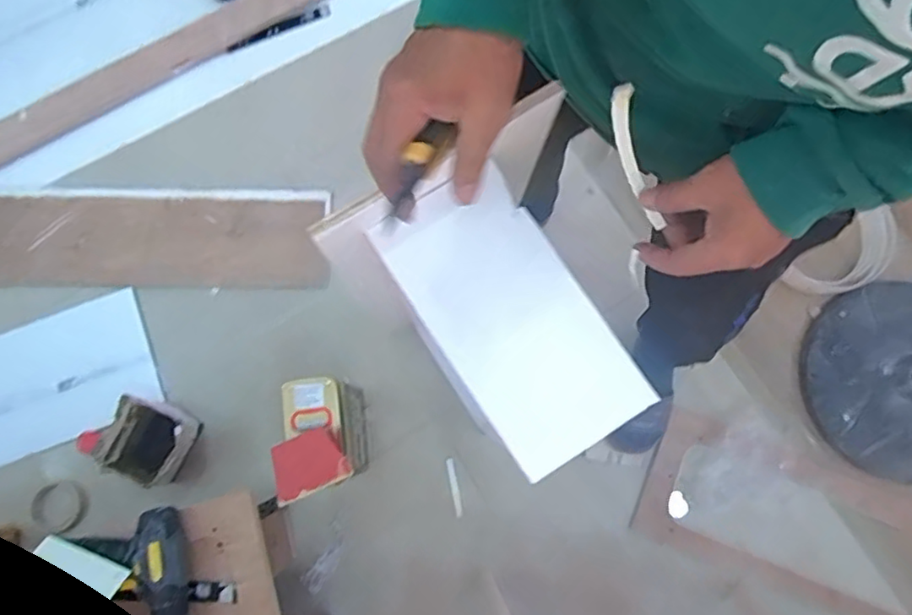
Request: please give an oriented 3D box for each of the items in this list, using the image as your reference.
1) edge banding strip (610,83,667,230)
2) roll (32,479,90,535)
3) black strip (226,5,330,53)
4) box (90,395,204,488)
[{"bbox_3d":[0.130,-0.110,0.439,0.011,0.032,0.107,-27,117,-5],"label":"edge banding strip"},{"bbox_3d":[-0.719,0.360,1.087,0.098,0.020,0.087,16,79,4],"label":"roll"},{"bbox_3d":[-0.384,-0.601,1.300,0.234,0.010,0.033,-24,80,-4],"label":"black strip"},{"bbox_3d":[-0.549,0.238,1.078,0.137,0.099,0.133,26,80,5],"label":"box"}]

